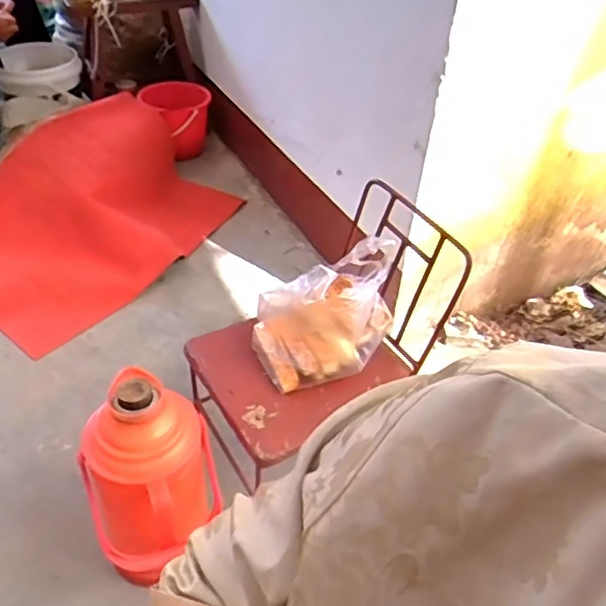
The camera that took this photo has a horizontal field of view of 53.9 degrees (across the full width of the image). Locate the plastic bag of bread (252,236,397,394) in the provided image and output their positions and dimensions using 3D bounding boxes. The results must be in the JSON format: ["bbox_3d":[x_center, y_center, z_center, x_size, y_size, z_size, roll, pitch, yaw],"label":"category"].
[{"bbox_3d":[0.045,0.011,0.936,0.228,0.153,0.156,-21,47,-27],"label":"plastic bag of bread"}]

